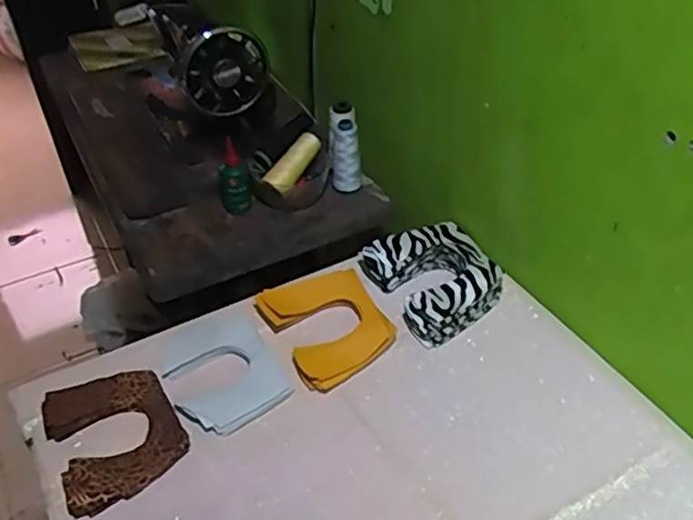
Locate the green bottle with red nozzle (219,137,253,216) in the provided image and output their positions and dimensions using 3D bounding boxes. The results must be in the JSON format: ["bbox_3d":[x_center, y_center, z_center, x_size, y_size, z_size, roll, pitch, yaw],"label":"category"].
[{"bbox_3d":[-0.170,-0.125,1.009,0.043,0.102,0.051,-18,46,-17],"label":"green bottle with red nozzle"}]

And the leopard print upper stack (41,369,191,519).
[{"bbox_3d":[-0.246,0.179,0.720,0.125,0.010,0.157,-23,48,-23],"label":"leopard print upper stack"}]

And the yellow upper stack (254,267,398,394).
[{"bbox_3d":[-0.023,0.074,0.823,0.127,0.024,0.155,-24,48,-23],"label":"yellow upper stack"}]

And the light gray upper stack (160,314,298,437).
[{"bbox_3d":[-0.142,0.126,0.776,0.115,0.010,0.146,-24,48,-23],"label":"light gray upper stack"}]

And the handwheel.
[{"bbox_3d":[-0.181,-0.280,1.020,0.129,0.119,0.049,-34,50,-32],"label":"handwheel"}]

